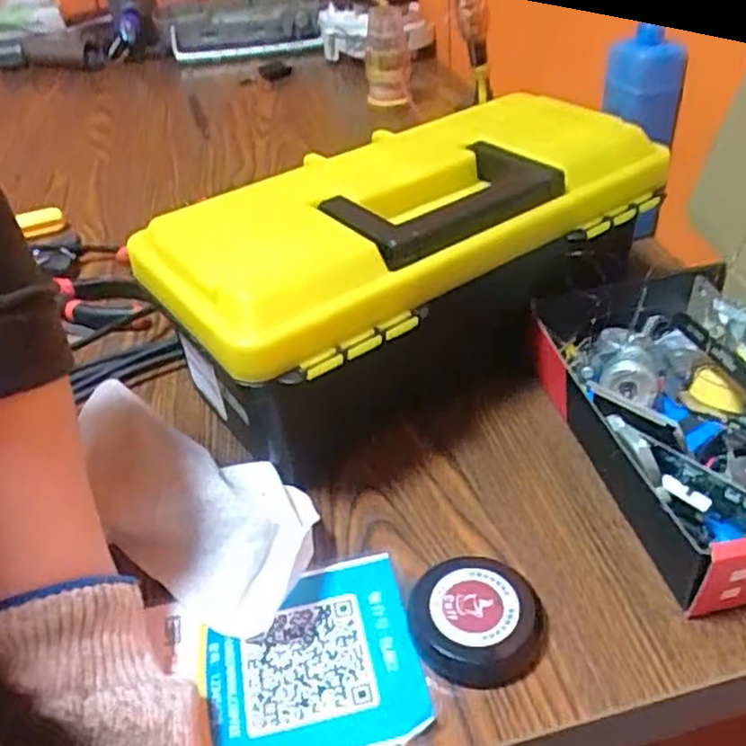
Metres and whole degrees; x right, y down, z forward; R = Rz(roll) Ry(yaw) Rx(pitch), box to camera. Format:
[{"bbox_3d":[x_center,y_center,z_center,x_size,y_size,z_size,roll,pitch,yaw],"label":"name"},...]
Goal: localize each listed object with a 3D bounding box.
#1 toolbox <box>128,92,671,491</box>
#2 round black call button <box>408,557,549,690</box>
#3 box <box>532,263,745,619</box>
[{"bbox_3d":[0.019,-0.052,0.427,0.262,0.149,0.149,-28,44,-27],"label":"toolbox"},{"bbox_3d":[0.045,0.106,0.312,0.057,0.015,0.052,-3,39,2],"label":"round black call button"},{"bbox_3d":[0.172,0.018,0.363,0.137,0.072,0.190,-11,39,-8],"label":"box"}]

